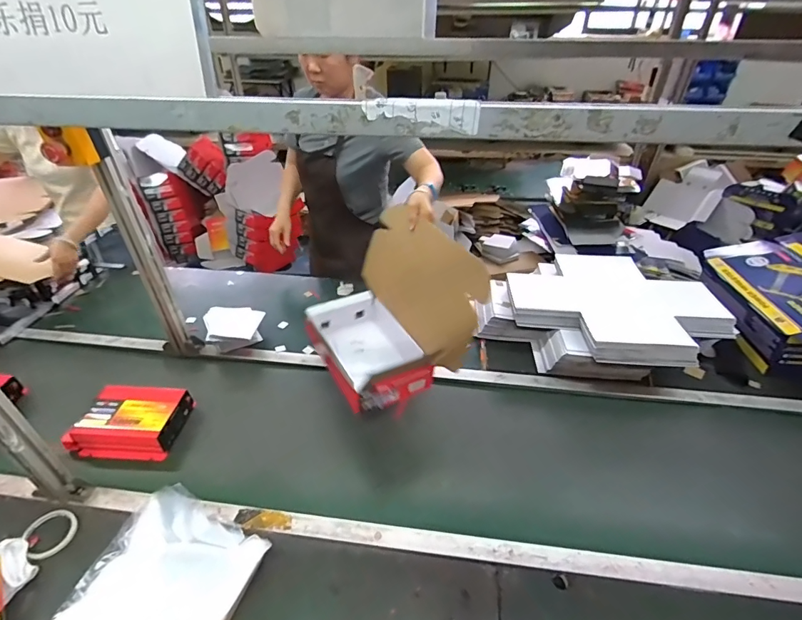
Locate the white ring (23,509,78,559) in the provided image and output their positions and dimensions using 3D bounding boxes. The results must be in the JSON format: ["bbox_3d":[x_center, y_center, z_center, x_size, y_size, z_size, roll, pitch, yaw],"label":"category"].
[{"bbox_3d":[-0.661,0.418,0.792,0.077,0.013,0.093,-30,47,-34],"label":"white ring"}]

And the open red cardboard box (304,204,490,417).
[{"bbox_3d":[-0.053,-0.027,1.001,0.299,0.295,0.378,-15,40,-19],"label":"open red cardboard box"}]

